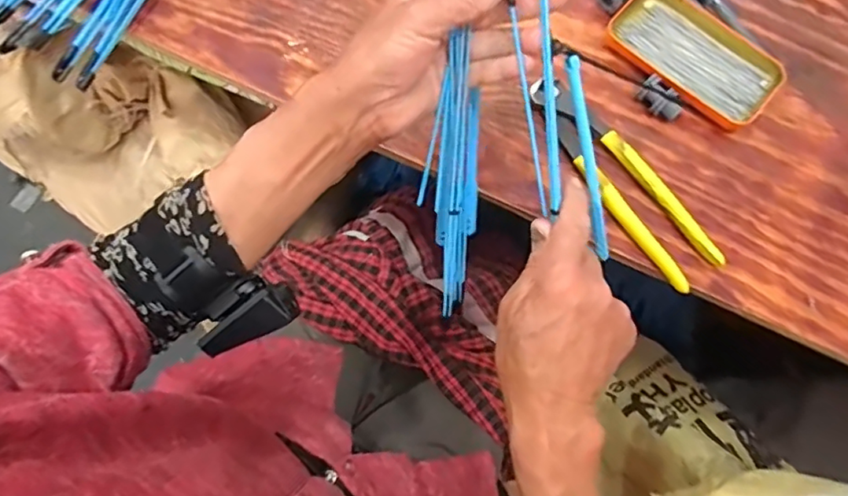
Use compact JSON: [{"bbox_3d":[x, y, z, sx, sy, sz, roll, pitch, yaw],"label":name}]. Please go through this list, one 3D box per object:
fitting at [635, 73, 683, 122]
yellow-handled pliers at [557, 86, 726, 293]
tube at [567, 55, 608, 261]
[{"bbox_3d":[0.198,-0.124,0.461,0.019,0.024,0.037,-38,78,-11],"label":"fitting"},{"bbox_3d":[0.161,-0.052,0.445,0.052,0.016,0.186,-37,78,-11],"label":"yellow-handled pliers"},{"bbox_3d":[0.113,-0.057,0.379,0.008,0.005,0.143,-19,112,-6],"label":"tube"}]

